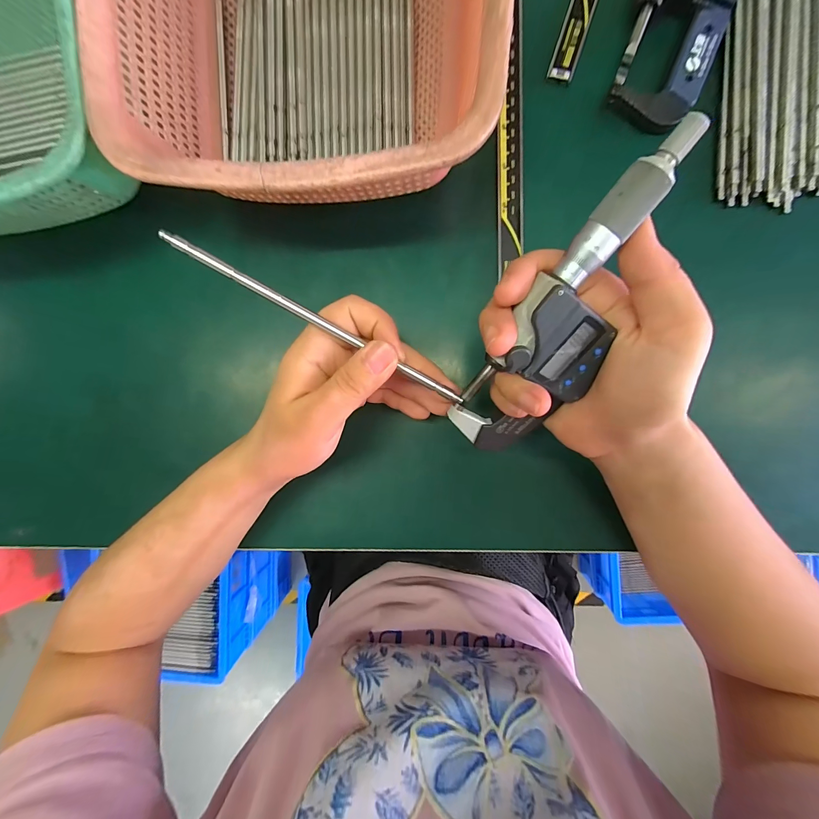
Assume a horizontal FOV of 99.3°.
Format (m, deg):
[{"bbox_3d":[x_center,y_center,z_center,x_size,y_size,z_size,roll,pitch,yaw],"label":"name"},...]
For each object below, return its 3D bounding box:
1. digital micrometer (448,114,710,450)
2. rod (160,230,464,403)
[{"bbox_3d":[0.071,-0.039,0.161,0.051,0.023,0.156,23,120,1],"label":"digital micrometer"},{"bbox_3d":[-0.044,-0.043,0.175,0.163,0.004,0.005,28,98,-9],"label":"rod"}]

